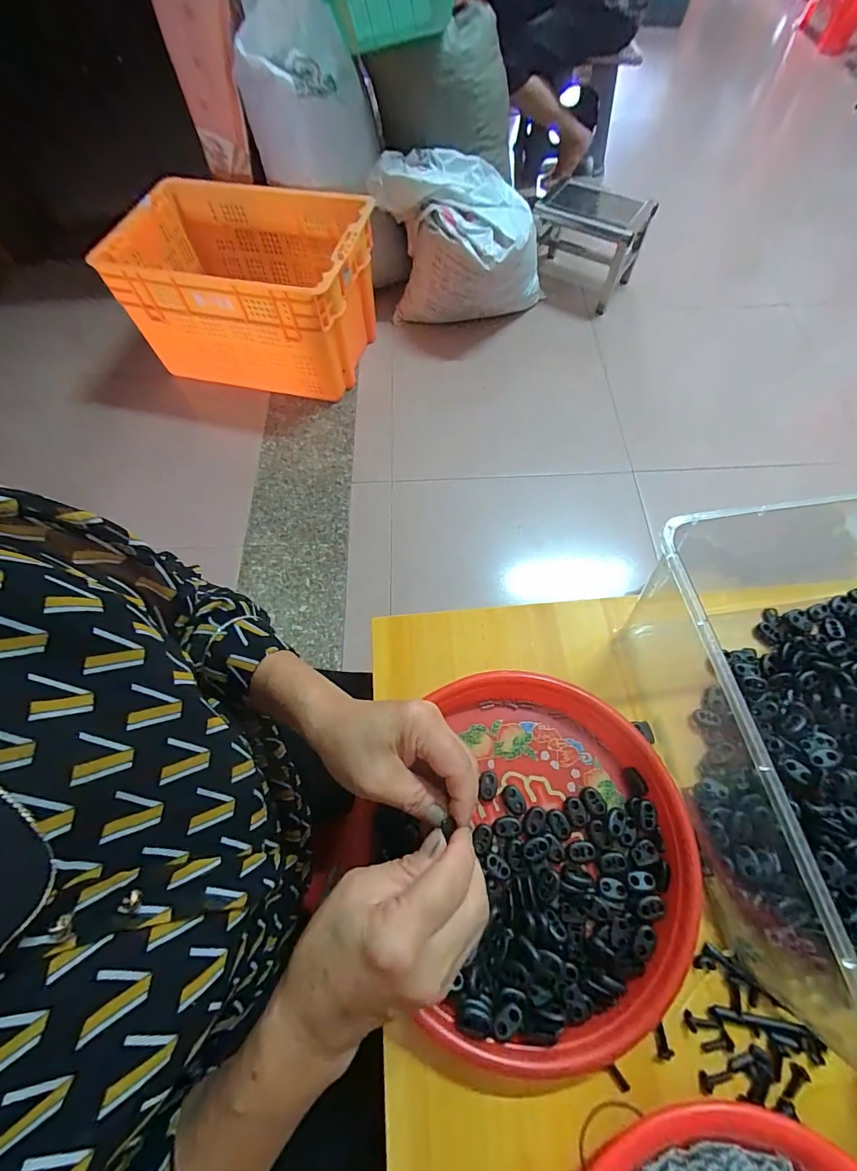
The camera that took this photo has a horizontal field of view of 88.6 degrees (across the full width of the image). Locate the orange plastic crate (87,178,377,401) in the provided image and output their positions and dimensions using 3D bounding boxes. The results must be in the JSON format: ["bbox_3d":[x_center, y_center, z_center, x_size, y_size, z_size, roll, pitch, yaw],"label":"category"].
[{"bbox_3d":[-0.453,-0.785,1.167,0.599,0.308,0.390,13,67,8],"label":"orange plastic crate"}]

